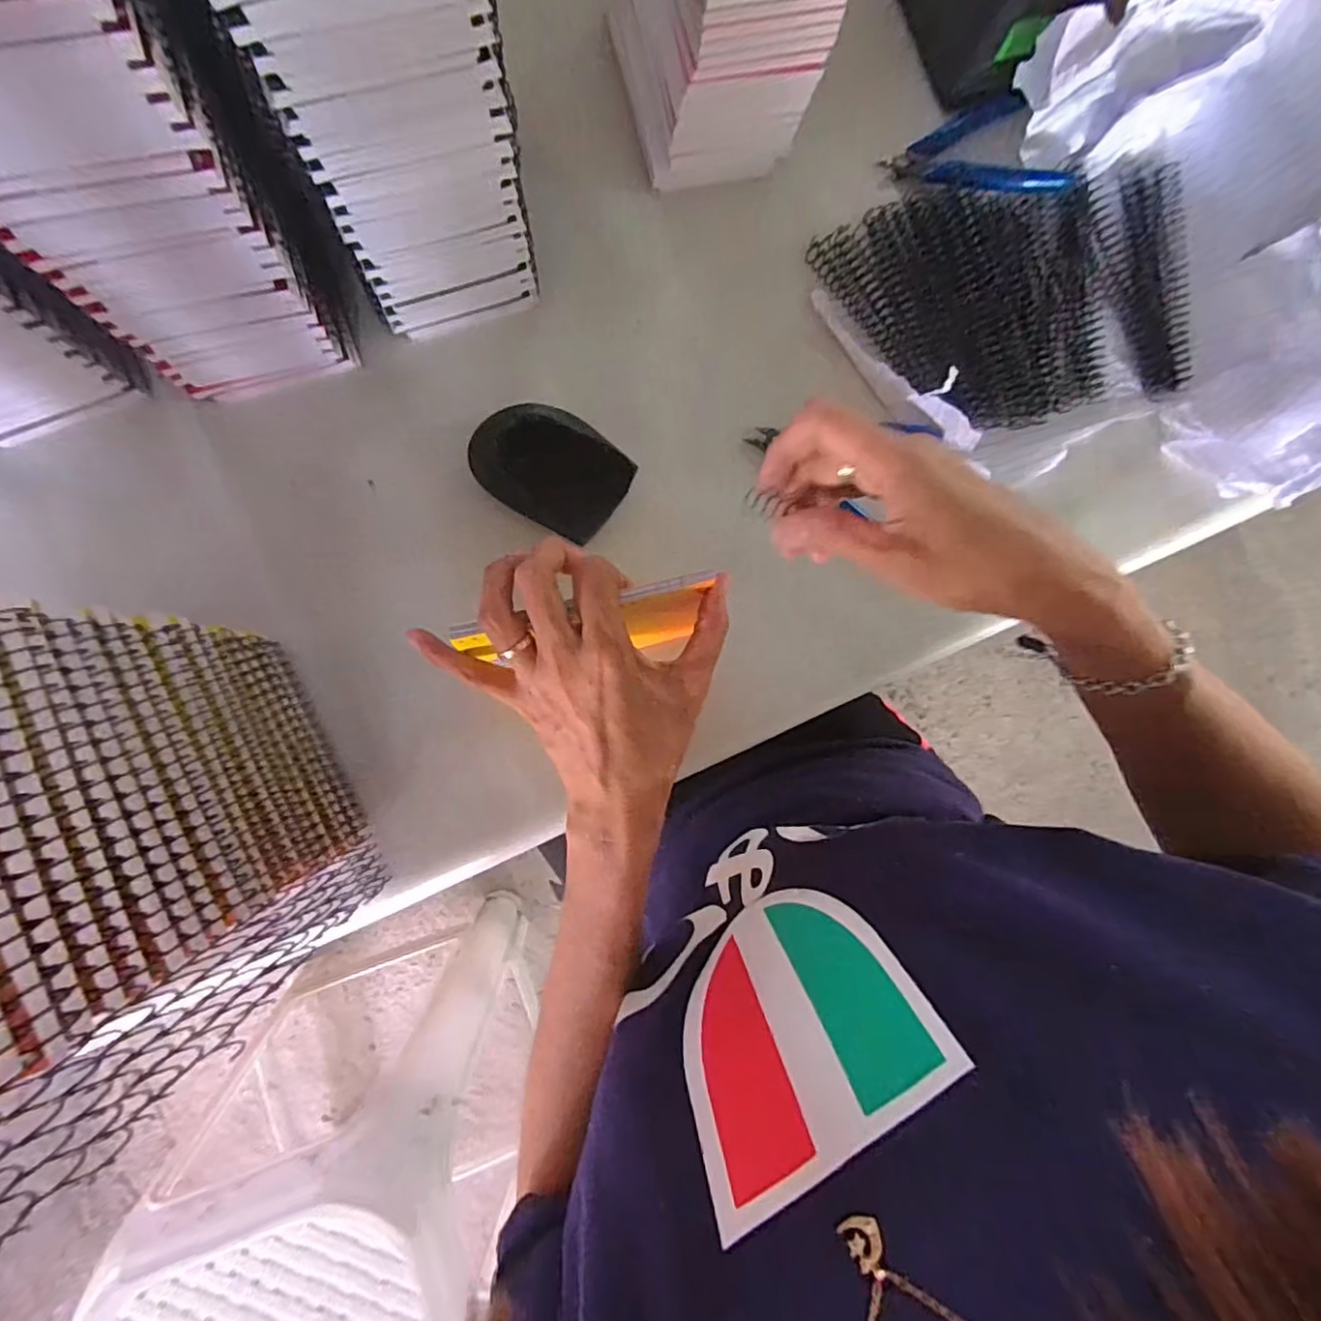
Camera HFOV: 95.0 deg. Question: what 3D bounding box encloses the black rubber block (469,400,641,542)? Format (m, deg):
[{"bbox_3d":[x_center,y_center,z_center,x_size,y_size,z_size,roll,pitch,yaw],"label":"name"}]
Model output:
[{"bbox_3d":[-0.064,-0.113,0.359,0.086,0.023,0.062,28,84,-4],"label":"black rubber block"}]

